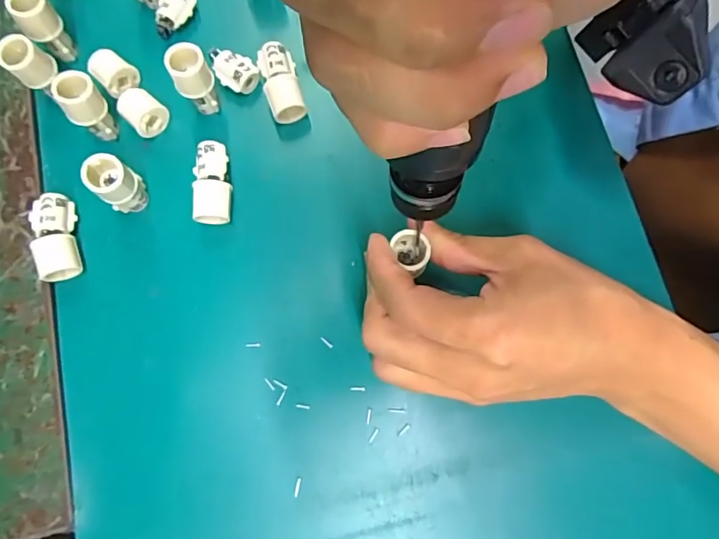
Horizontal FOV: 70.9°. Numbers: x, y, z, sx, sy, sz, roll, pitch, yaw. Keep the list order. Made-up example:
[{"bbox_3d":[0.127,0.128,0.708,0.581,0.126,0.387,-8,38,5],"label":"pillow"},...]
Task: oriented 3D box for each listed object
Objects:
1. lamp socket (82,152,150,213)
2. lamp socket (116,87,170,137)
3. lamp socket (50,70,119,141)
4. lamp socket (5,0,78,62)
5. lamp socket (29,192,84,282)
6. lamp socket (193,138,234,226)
[{"bbox_3d":[-0.120,-0.041,0.255,0.018,0.042,0.020,36,81,9],"label":"lamp socket"},{"bbox_3d":[-0.119,-0.086,0.277,0.022,0.017,0.019,39,82,9],"label":"lamp socket"},{"bbox_3d":[-0.140,-0.083,0.265,0.018,0.041,0.020,43,82,9],"label":"lamp socket"},{"bbox_3d":[-0.170,-0.132,0.274,0.019,0.038,0.018,-41,80,-7],"label":"lamp socket"},{"bbox_3d":[-0.156,-0.017,0.260,0.019,0.015,0.045,-16,78,-2],"label":"lamp socket"},{"bbox_3d":[-0.076,-0.045,0.267,0.018,0.019,0.045,-6,78,0],"label":"lamp socket"}]

